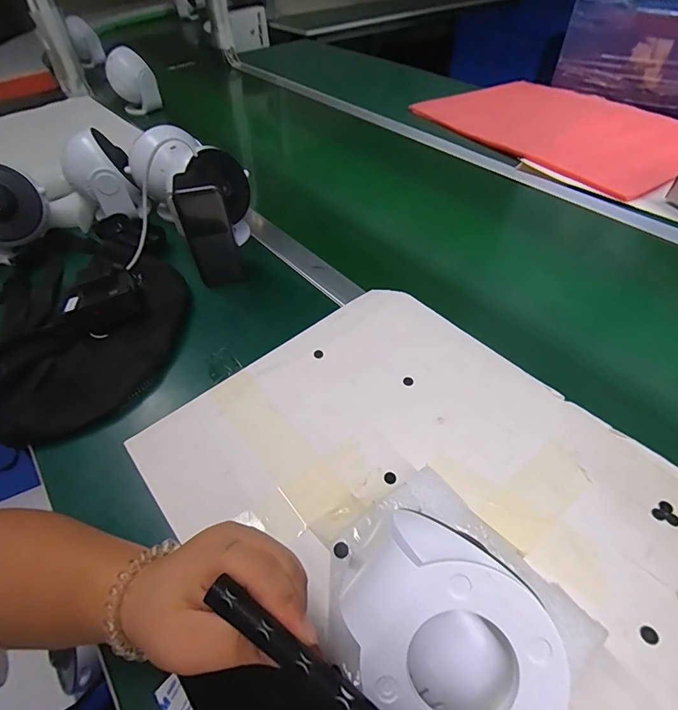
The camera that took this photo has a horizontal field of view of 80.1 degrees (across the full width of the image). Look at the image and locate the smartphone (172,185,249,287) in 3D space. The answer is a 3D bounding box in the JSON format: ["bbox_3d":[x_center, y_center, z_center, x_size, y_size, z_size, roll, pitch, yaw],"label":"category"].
[{"bbox_3d":[-0.152,-0.139,0.492,0.061,0.134,0.014,-29,54,-22],"label":"smartphone"}]

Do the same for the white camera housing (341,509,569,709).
[{"bbox_3d":[0.052,0.130,0.202,0.078,0.058,0.098,-45,80,-1],"label":"white camera housing"}]

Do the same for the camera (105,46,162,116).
[{"bbox_3d":[-0.493,-0.653,0.969,0.111,0.126,0.099,-21,51,-16],"label":"camera"}]

